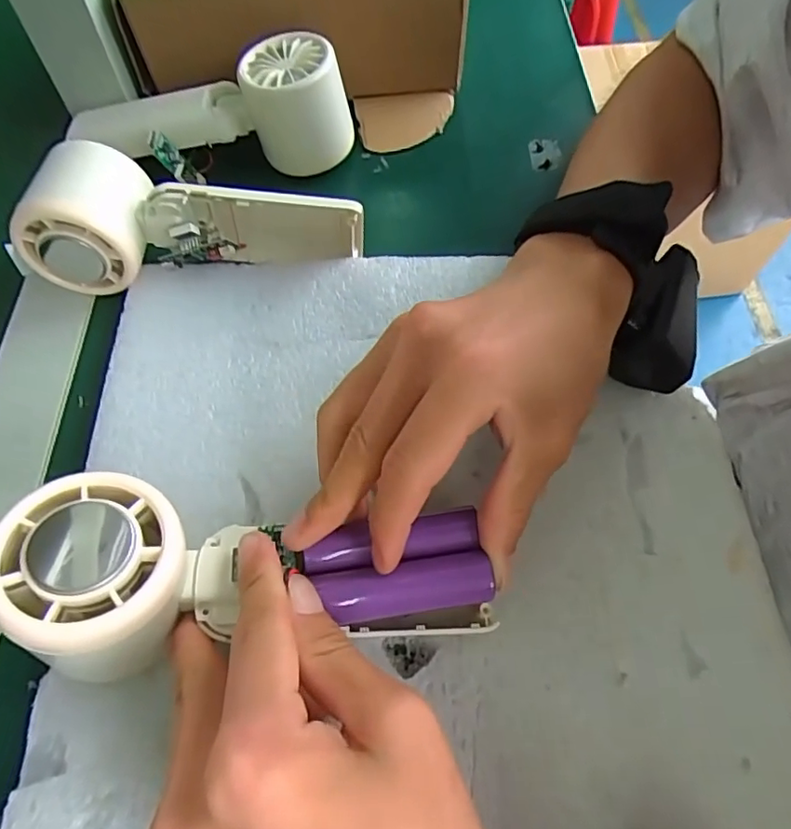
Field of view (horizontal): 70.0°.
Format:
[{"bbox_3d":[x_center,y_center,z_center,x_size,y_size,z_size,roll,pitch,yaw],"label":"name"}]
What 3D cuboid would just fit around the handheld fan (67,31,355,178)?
[{"bbox_3d":[-0.109,-0.174,0.337,0.167,0.058,0.057,-2,62,12],"label":"handheld fan"}]

